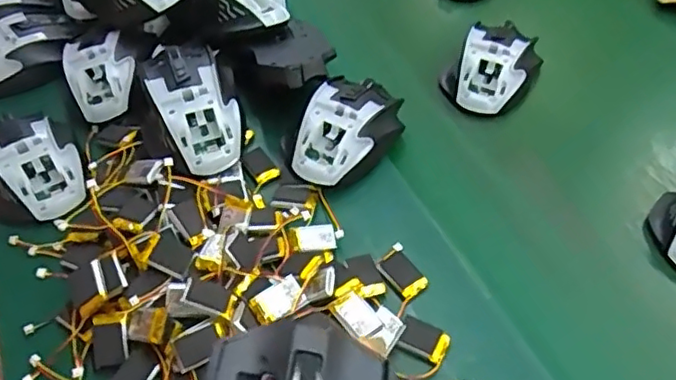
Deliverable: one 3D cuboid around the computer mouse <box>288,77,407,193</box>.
[{"bbox_3d":[0.005,-0.050,0.478,0.070,0.037,0.108,26,55,22],"label":"computer mouse"}]

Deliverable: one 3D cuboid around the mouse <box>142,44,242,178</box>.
[{"bbox_3d":[-0.114,-0.073,0.465,0.069,0.041,0.130,-16,51,-12],"label":"mouse"}]

